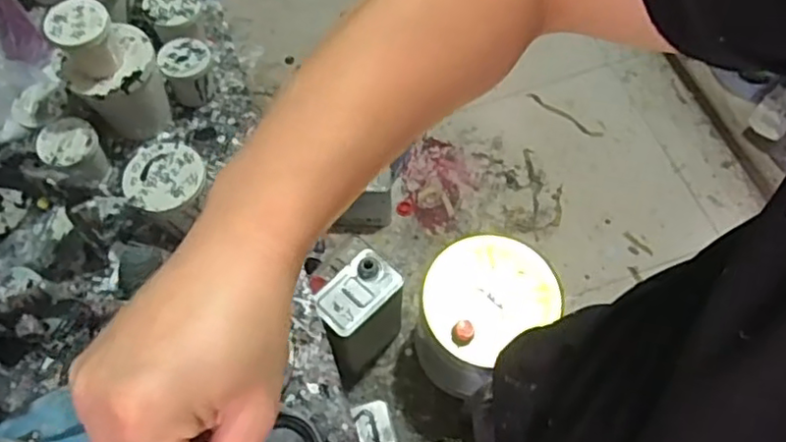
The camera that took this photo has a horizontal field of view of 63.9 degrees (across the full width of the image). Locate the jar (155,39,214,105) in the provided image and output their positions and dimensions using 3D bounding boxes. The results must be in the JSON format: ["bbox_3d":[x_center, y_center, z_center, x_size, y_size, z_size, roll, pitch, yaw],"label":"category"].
[{"bbox_3d":[-0.279,-0.205,0.871,0.067,0.065,0.064,0,63,0],"label":"jar"}]

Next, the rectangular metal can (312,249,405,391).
[{"bbox_3d":[-0.062,0.193,1.282,0.108,0.300,0.180,36,69,17],"label":"rectangular metal can"}]

